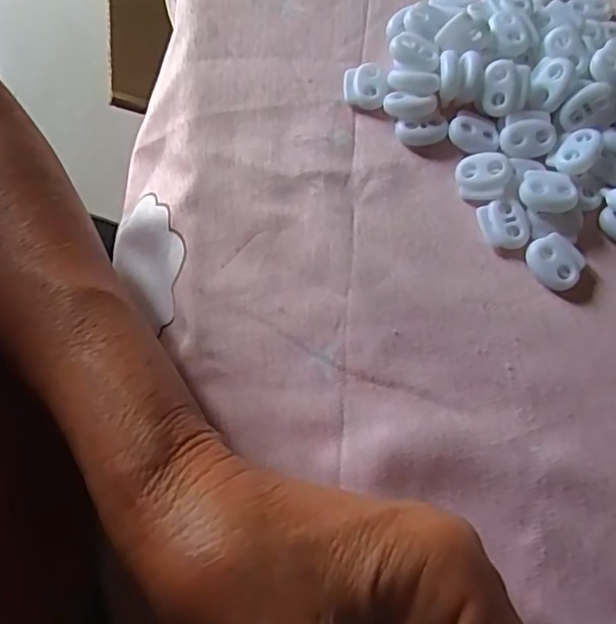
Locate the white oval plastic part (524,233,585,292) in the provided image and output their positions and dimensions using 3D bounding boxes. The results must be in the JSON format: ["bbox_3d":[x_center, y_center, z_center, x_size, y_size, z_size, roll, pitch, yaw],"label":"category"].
[{"bbox_3d":[0.098,-0.020,0.242,0.020,0.006,0.022,-34,74,-11],"label":"white oval plastic part"}]

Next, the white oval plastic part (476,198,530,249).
[{"bbox_3d":[0.078,-0.035,0.246,0.018,0.005,0.019,-4,71,-2],"label":"white oval plastic part"}]

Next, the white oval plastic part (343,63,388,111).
[{"bbox_3d":[0.025,-0.098,0.266,0.018,0.007,0.022,2,71,0],"label":"white oval plastic part"}]

